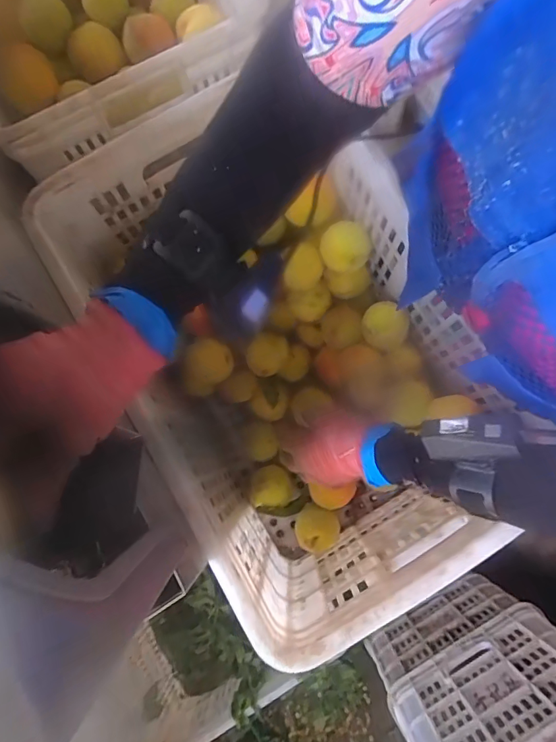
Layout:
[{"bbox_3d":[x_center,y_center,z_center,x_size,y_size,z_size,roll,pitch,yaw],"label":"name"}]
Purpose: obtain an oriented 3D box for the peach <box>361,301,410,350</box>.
[{"bbox_3d":[0.135,-0.055,0.550,0.057,0.056,0.050,27,82,6],"label":"peach"}]

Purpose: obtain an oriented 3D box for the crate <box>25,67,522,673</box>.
[{"bbox_3d":[0.005,-0.029,0.522,0.325,0.265,0.535,-31,81,-4],"label":"crate"}]

